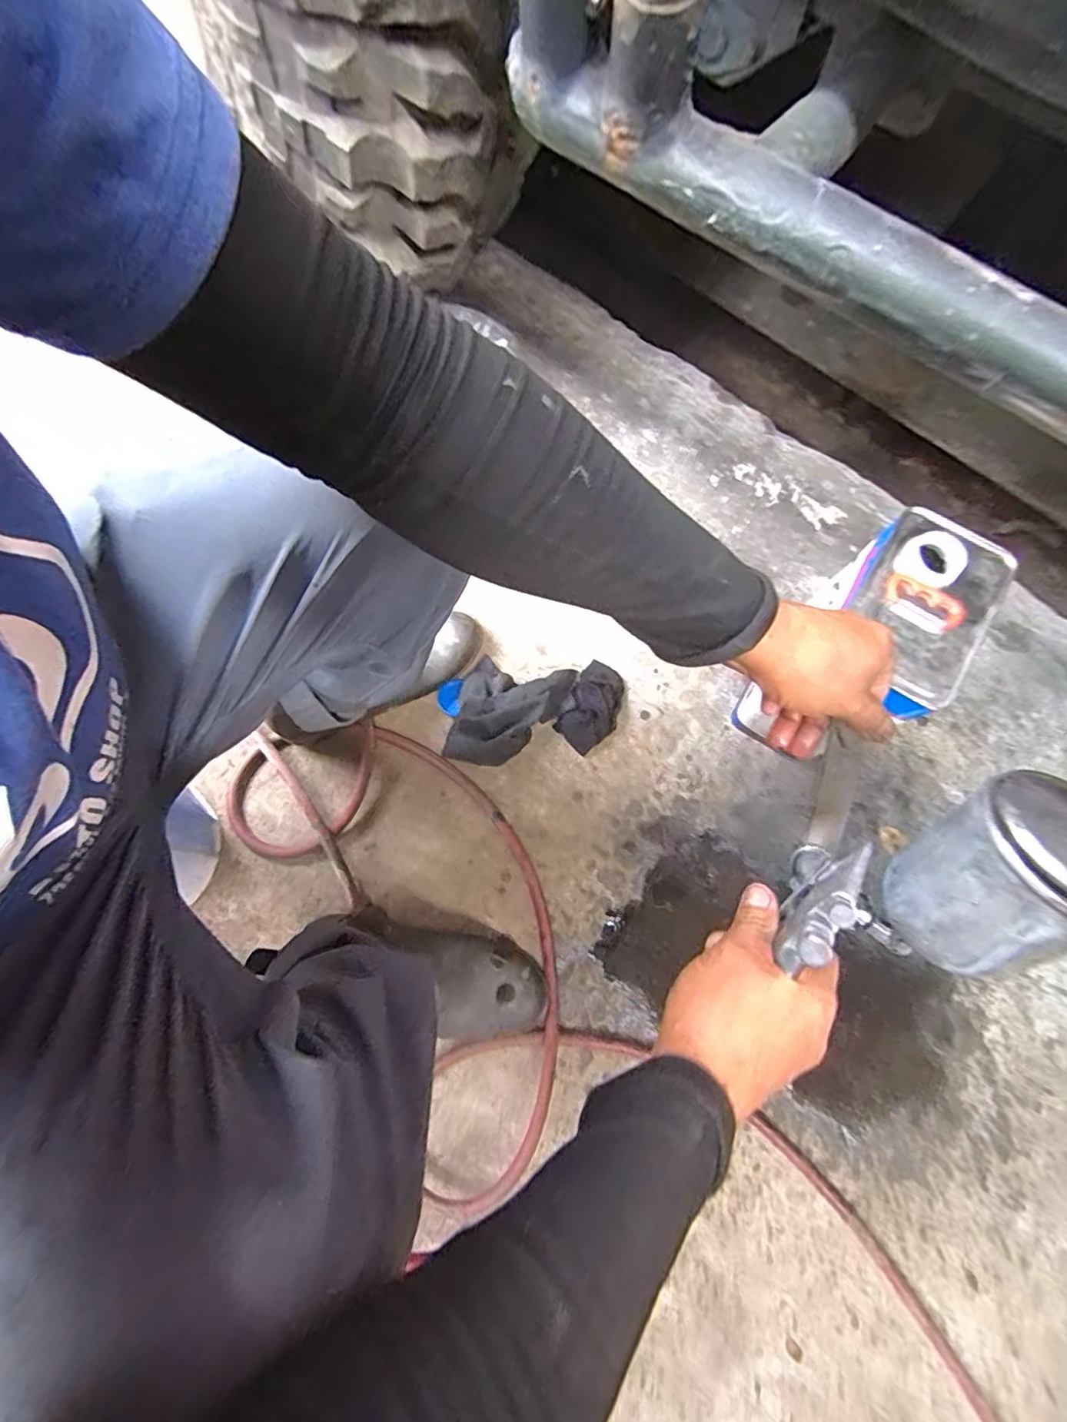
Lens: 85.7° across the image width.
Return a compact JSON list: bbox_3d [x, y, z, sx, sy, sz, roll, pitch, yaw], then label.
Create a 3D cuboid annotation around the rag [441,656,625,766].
[{"bbox_3d":[0.003,-0.004,0.707,0.217,0.042,0.136,2,74,1],"label":"rag"}]

